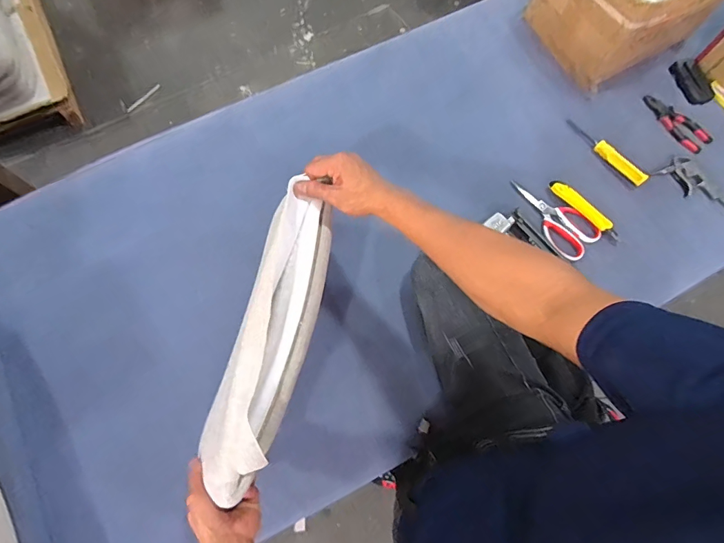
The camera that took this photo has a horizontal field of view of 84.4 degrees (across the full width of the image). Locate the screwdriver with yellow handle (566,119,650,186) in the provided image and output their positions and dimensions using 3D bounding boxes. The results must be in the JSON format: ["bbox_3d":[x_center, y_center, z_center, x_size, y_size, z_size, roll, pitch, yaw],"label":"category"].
[{"bbox_3d":[0.495,-0.246,0.807,0.023,0.032,0.188,-35,76,-12],"label":"screwdriver with yellow handle"}]

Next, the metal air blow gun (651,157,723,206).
[{"bbox_3d":[0.673,-0.175,0.802,0.149,0.018,0.071,41,76,11],"label":"metal air blow gun"}]

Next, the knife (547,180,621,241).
[{"bbox_3d":[0.433,-0.123,0.770,0.031,0.021,0.159,-42,78,-13],"label":"knife"}]

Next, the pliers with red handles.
[{"bbox_3d":[0.663,-0.319,0.840,0.058,0.016,0.154,-32,76,-11],"label":"pliers with red handles"}]

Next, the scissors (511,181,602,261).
[{"bbox_3d":[0.363,-0.106,0.769,0.097,0.008,0.184,-41,78,-13],"label":"scissors"}]

